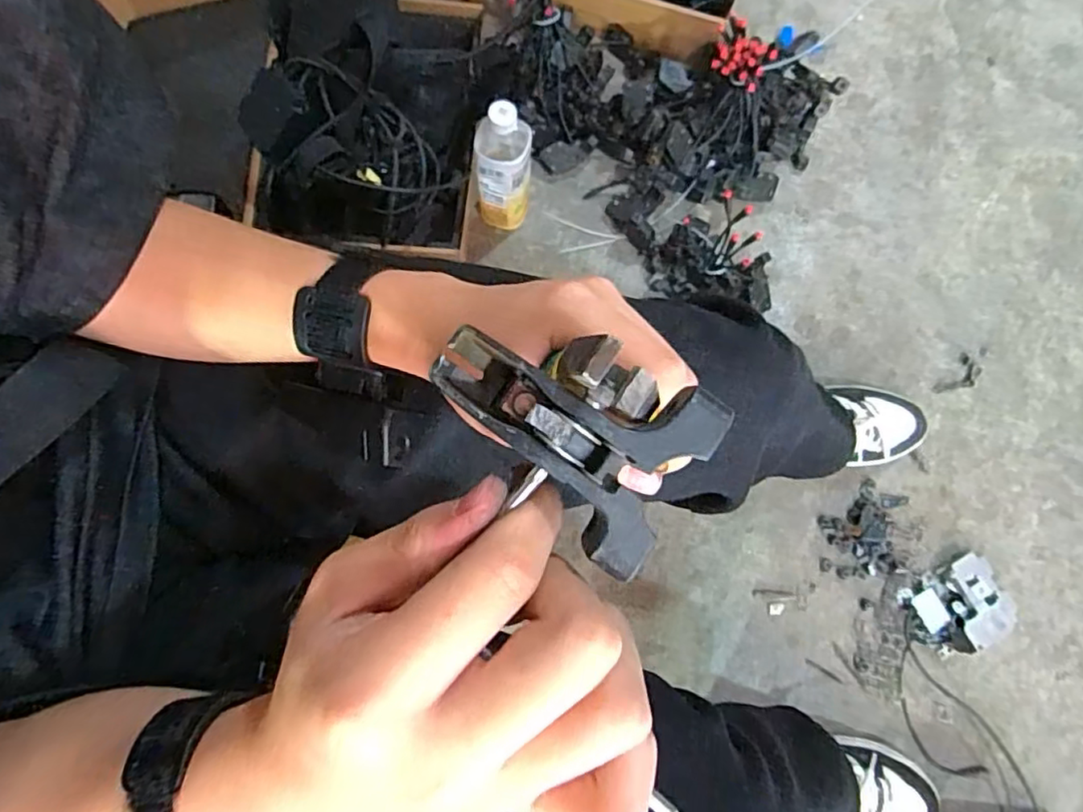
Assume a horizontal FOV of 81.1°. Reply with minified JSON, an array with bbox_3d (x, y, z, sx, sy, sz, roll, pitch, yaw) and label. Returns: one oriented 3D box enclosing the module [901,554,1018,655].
[{"bbox_3d":[0.506,0.244,0.765,0.121,0.032,0.094,-24,80,-7],"label":"module"}]

